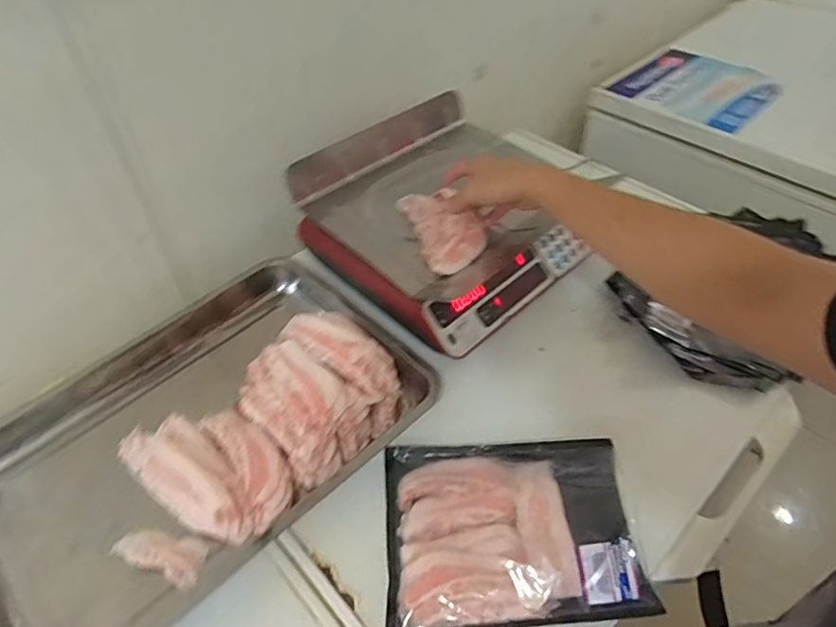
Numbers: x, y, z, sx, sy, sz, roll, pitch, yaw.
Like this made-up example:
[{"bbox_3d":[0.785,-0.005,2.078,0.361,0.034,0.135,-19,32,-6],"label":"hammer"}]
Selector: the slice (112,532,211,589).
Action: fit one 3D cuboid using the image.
[{"bbox_3d":[-0.262,0.242,0.561,0.094,0.013,0.043,14,49,17],"label":"slice"}]

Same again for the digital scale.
[{"bbox_3d":[0.046,-0.151,0.796,0.340,0.130,0.328,-34,53,-25],"label":"digital scale"}]

